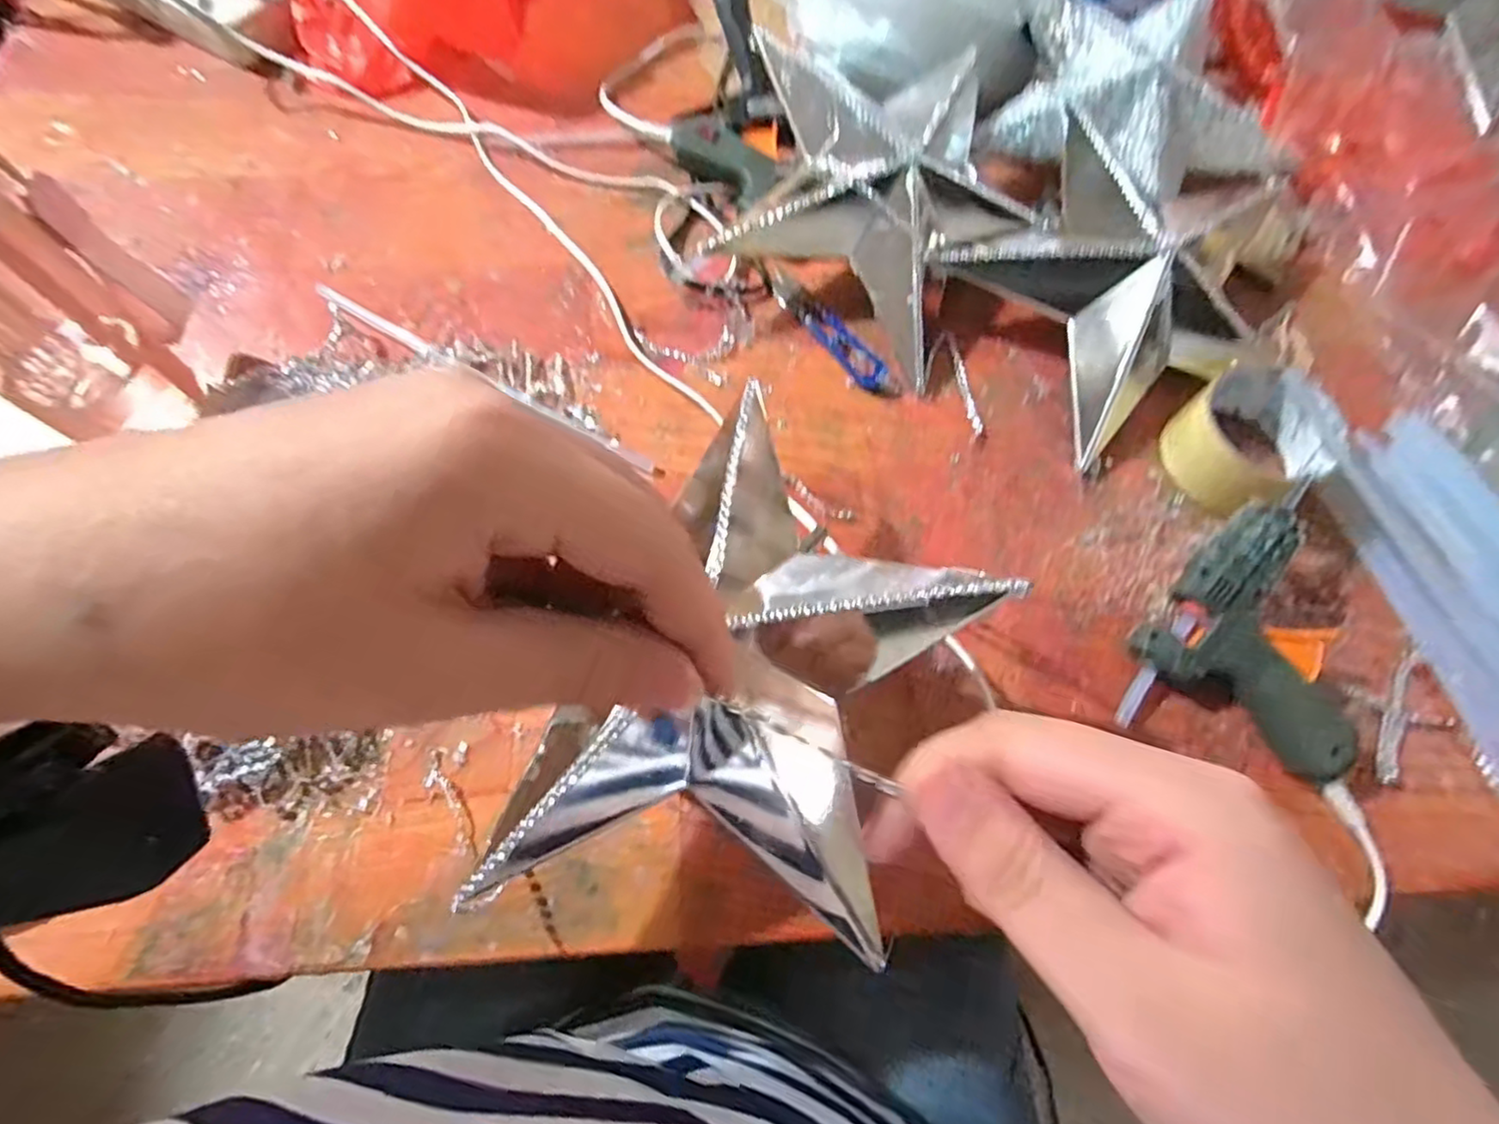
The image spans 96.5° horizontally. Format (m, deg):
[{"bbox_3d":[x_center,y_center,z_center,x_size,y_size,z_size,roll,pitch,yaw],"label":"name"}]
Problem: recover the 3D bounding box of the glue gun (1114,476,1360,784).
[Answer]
[{"bbox_3d":[0.268,0.030,0.357,0.105,0.045,0.144,18,68,5],"label":"glue gun"}]

